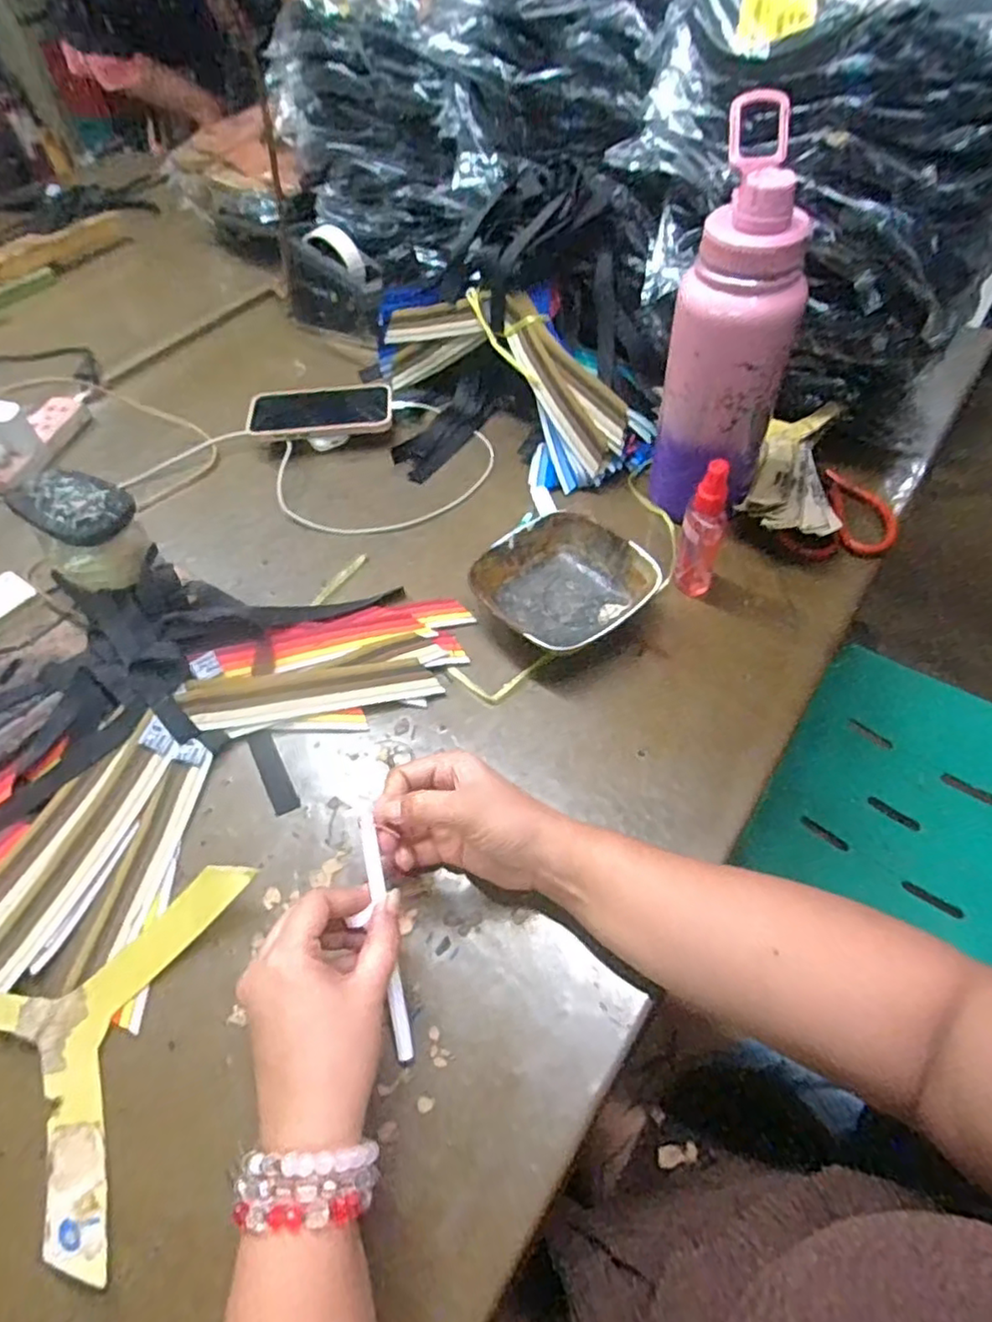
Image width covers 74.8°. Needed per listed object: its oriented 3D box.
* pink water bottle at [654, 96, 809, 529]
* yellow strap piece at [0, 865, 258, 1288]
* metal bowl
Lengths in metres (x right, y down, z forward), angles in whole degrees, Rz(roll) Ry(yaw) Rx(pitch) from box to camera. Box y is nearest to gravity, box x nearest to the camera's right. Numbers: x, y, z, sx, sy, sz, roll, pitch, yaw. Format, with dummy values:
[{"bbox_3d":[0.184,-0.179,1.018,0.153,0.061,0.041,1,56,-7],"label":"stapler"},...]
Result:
[{"bbox_3d":[0.180,-0.237,0.497,0.085,0.244,0.095,17,56,16],"label":"pink water bottle"},{"bbox_3d":[-0.226,0.202,0.363,0.121,0.031,0.185,9,54,11],"label":"yellow strap piece"},{"bbox_3d":[0.054,-0.059,0.525,0.125,0.041,0.120,-35,58,-21],"label":"metal bowl"}]

